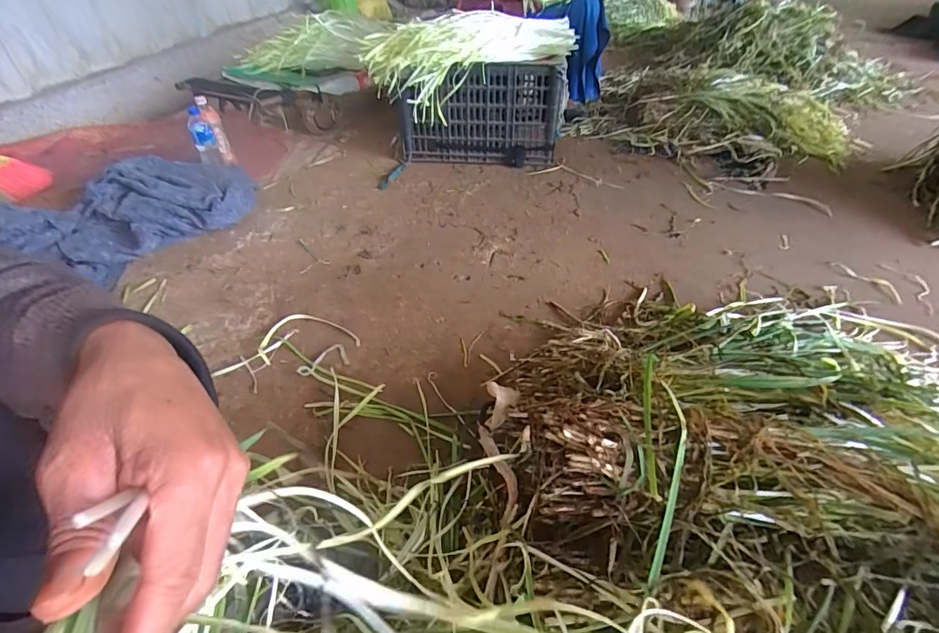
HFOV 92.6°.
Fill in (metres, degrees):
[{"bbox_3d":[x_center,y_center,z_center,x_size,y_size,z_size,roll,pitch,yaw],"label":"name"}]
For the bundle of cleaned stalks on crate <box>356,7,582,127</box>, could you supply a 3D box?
[{"bbox_3d":[0.017,-0.733,1.291,0.619,0.224,0.188,-21,45,-21],"label":"bundle of cleaned stalks on crate"}]

